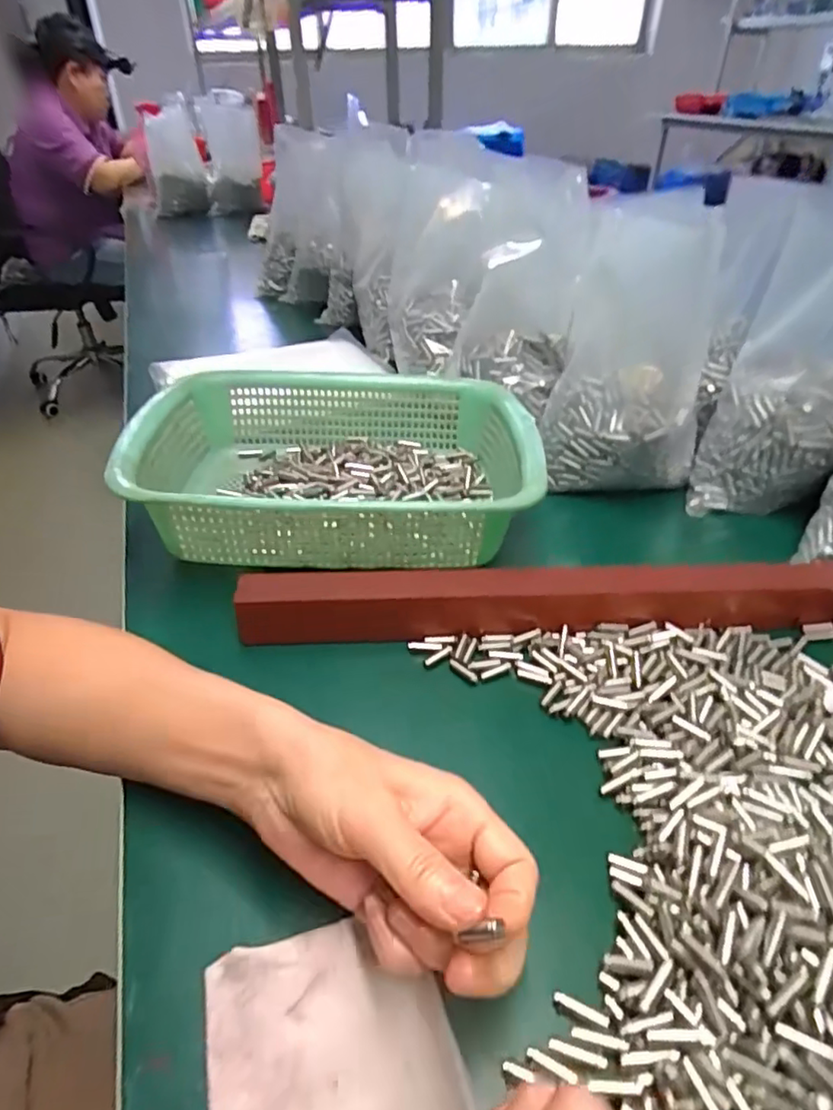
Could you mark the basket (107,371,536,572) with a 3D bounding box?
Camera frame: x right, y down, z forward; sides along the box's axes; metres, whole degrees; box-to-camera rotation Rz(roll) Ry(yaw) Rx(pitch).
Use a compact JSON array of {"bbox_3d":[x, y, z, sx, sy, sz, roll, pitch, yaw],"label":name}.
[{"bbox_3d":[-0.059,-0.074,0.490,0.297,0.082,0.223,-2,39,-3],"label":"basket"}]

